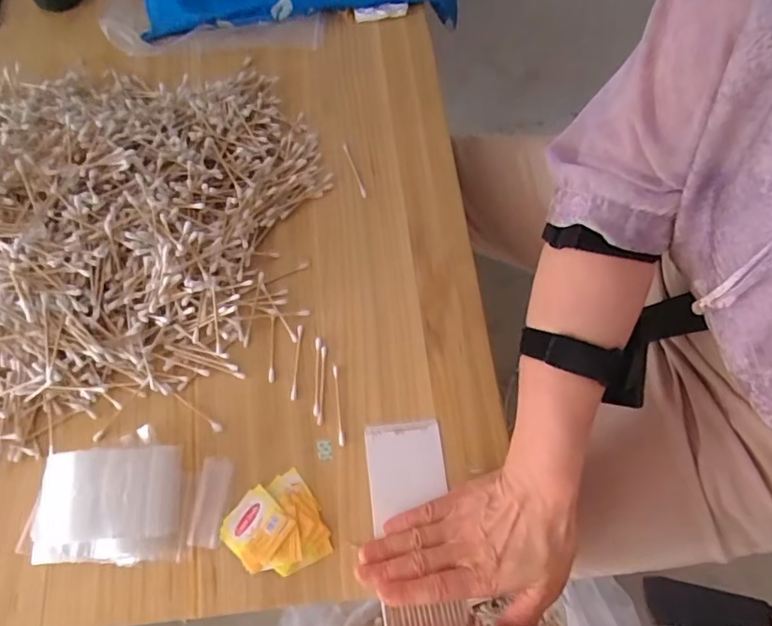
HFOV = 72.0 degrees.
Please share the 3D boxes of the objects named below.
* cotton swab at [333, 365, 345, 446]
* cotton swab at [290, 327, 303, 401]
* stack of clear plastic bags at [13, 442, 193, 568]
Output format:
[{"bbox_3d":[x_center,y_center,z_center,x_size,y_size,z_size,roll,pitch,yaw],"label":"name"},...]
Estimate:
[{"bbox_3d":[-0.040,0.076,0.444,0.005,0.004,0.067,-8,69,-1],"label":"cotton swab"},{"bbox_3d":[-0.077,0.042,0.460,0.005,0.004,0.066,1,69,3],"label":"cotton swab"},{"bbox_3d":[-0.219,0.148,0.407,0.125,0.036,0.085,-6,69,0],"label":"stack of clear plastic bags"}]

